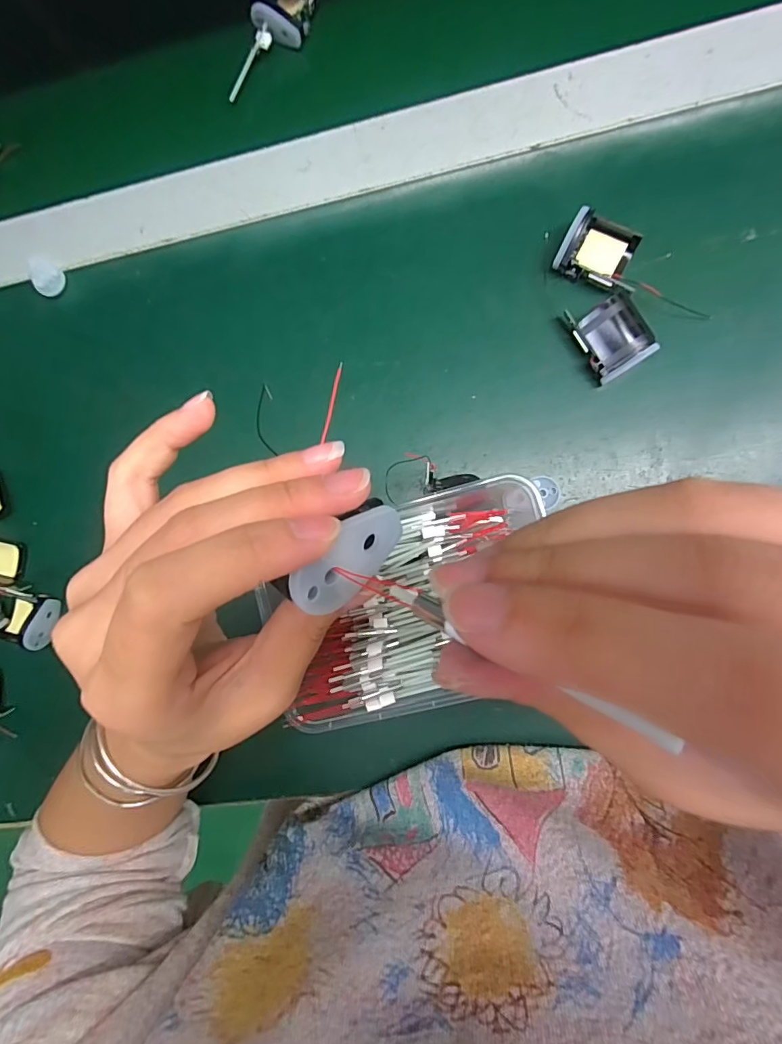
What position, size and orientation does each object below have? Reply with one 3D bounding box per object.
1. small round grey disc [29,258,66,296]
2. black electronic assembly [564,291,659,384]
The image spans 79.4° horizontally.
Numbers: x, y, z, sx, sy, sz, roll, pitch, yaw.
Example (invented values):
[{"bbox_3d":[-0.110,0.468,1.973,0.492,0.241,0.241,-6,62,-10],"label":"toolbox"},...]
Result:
[{"bbox_3d":[-0.256,-0.181,0.349,0.027,0.009,0.022,29,94,7],"label":"small round grey disc"},{"bbox_3d":[0.132,-0.113,0.286,0.033,0.023,0.048,-32,86,7],"label":"black electronic assembly"}]

